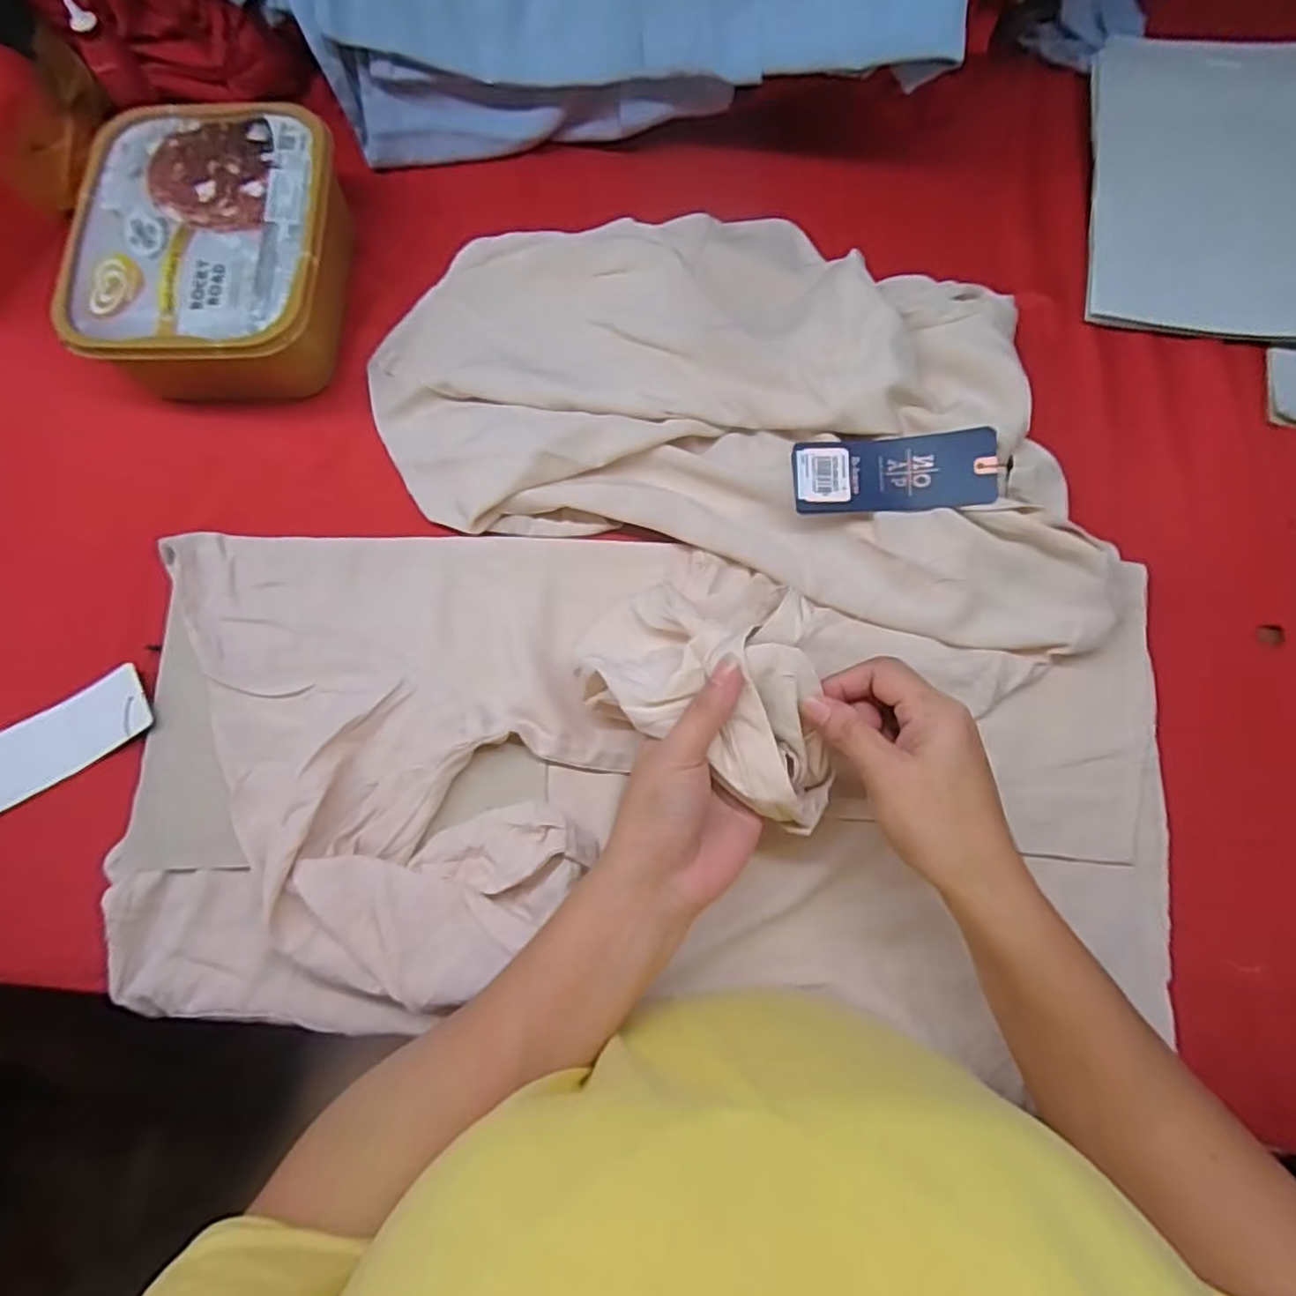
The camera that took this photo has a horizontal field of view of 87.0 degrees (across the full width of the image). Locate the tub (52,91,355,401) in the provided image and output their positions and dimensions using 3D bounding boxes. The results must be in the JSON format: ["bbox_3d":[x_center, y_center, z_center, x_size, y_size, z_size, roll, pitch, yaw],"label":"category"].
[{"bbox_3d":[-0.303,-0.271,0.485,0.165,0.070,0.212,0,74,1],"label":"tub"}]

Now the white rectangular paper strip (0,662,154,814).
[{"bbox_3d":[-0.373,0.059,0.430,0.114,0.008,0.046,-31,83,-4],"label":"white rectangular paper strip"}]

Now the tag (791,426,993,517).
[{"bbox_3d":[0.151,-0.108,0.422,0.118,0.011,0.046,-1,87,8],"label":"tag"}]

